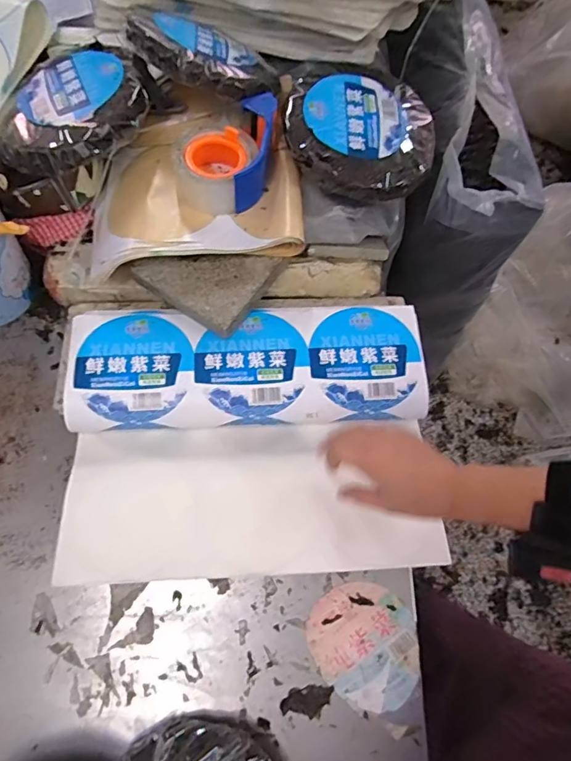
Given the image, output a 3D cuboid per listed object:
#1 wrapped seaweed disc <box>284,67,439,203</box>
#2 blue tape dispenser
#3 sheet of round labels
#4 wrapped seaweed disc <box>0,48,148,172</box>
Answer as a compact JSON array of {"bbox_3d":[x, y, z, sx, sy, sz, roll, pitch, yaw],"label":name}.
[{"bbox_3d":[0.096,-0.318,0.595,0.189,0.040,0.177,1,70,-3],"label":"wrapped seaweed disc"},{"bbox_3d":[-0.070,-0.285,0.585,0.103,0.056,0.160,16,70,3],"label":"blue tape dispenser"},{"bbox_3d":[-0.040,0.060,0.562,0.419,0.059,0.322,-4,73,-2],"label":"sheet of round labels"},{"bbox_3d":[-0.265,-0.339,0.573,0.182,0.039,0.175,1,70,-3],"label":"wrapped seaweed disc"}]

